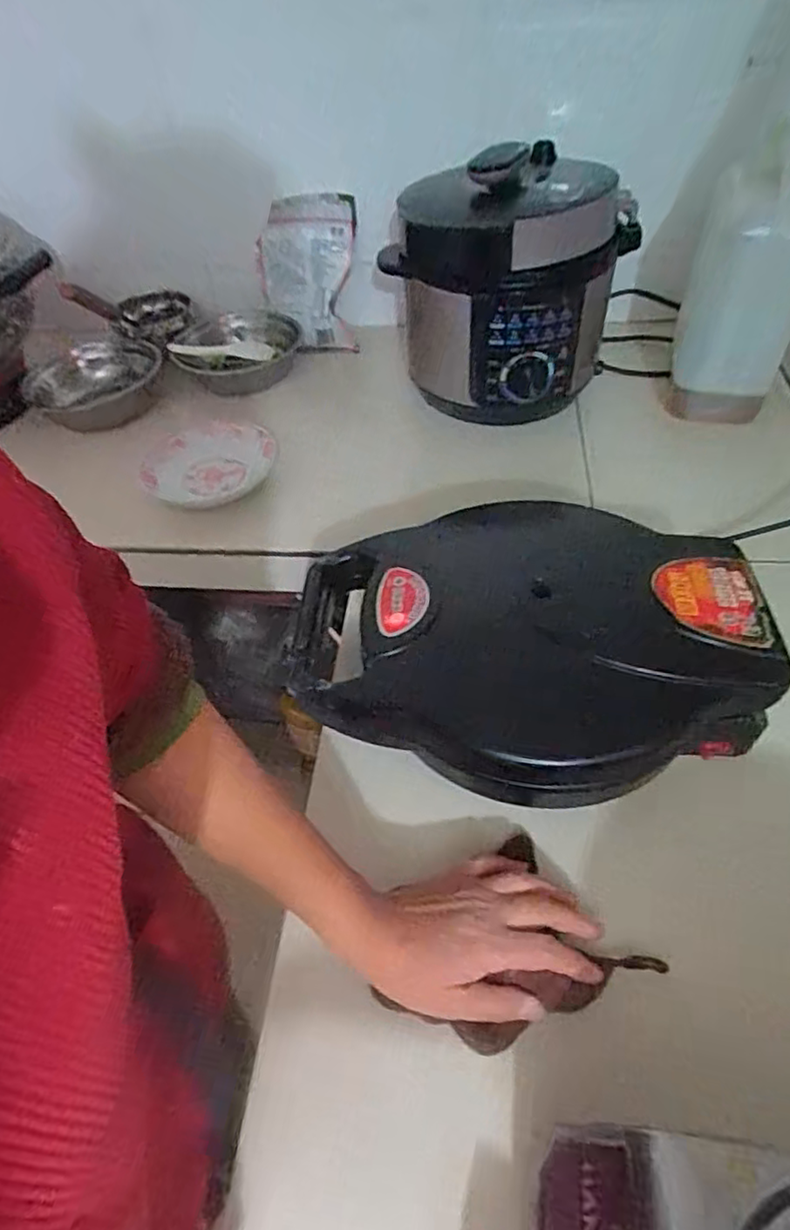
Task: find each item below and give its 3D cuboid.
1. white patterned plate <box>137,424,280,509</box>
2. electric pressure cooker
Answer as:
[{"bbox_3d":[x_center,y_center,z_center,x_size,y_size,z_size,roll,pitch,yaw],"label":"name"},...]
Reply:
[{"bbox_3d":[-0.244,-0.202,0.854,0.171,0.020,0.153,-36,55,-25],"label":"white patterned plate"},{"bbox_3d":[0.147,-0.423,0.859,0.293,0.298,0.259,6,49,10],"label":"electric pressure cooker"}]

